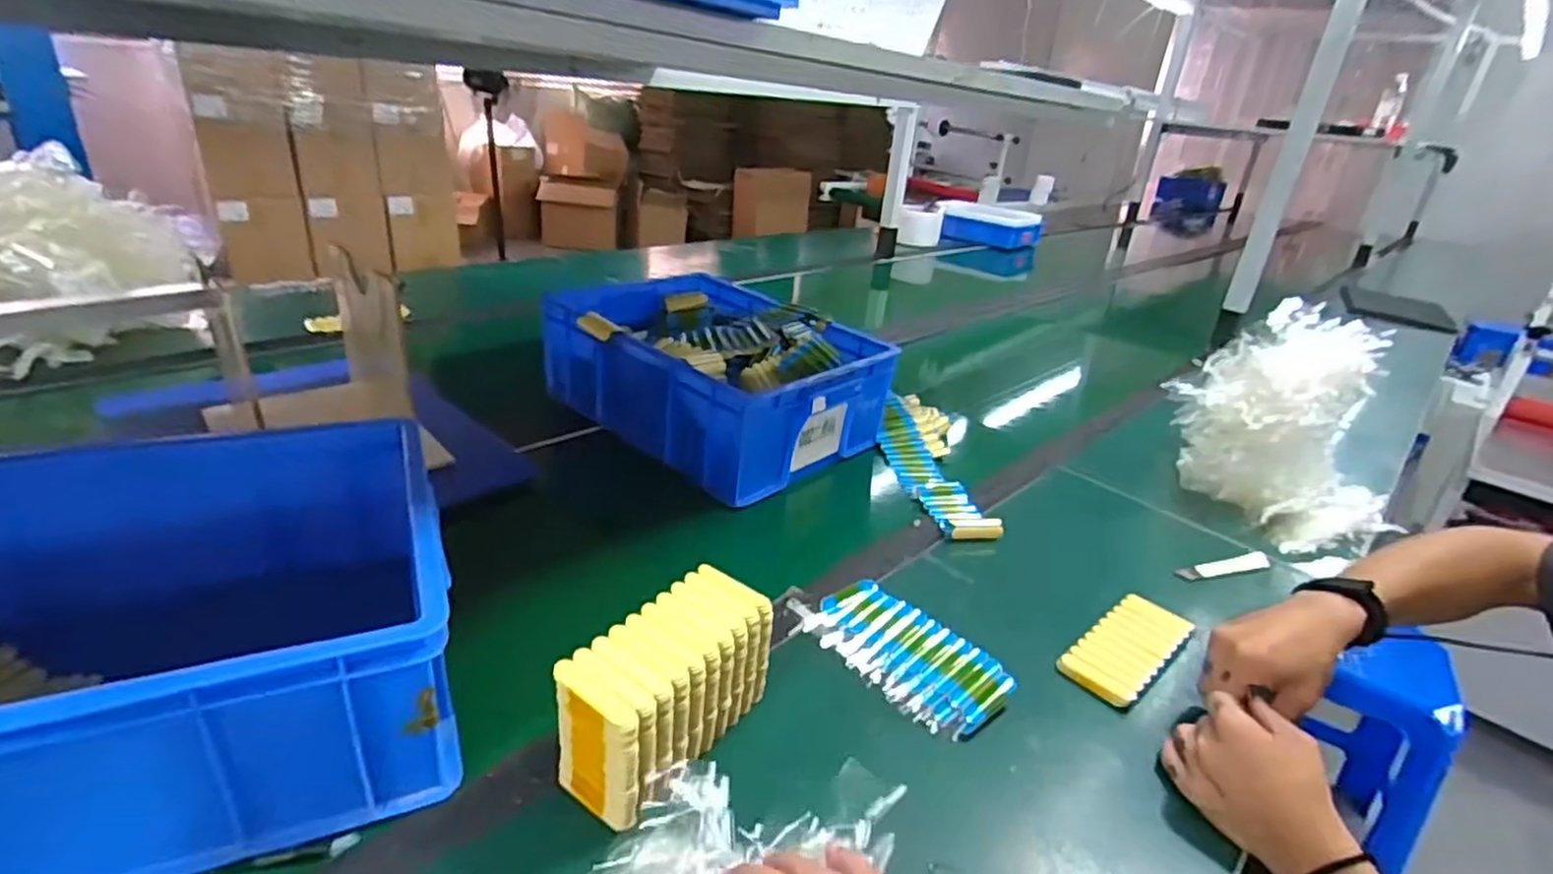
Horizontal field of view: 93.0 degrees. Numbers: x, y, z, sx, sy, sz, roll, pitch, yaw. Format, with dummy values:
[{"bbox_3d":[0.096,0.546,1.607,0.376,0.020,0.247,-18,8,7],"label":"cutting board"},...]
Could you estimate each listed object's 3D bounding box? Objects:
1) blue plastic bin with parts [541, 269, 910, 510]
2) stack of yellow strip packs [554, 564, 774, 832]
[{"bbox_3d":[-0.091,-0.092,1.018,0.427,0.143,0.307,24,31,33],"label":"blue plastic bin with parts"},{"bbox_3d":[-0.074,0.176,0.514,0.066,0.099,0.154,20,29,27],"label":"stack of yellow strip packs"}]

